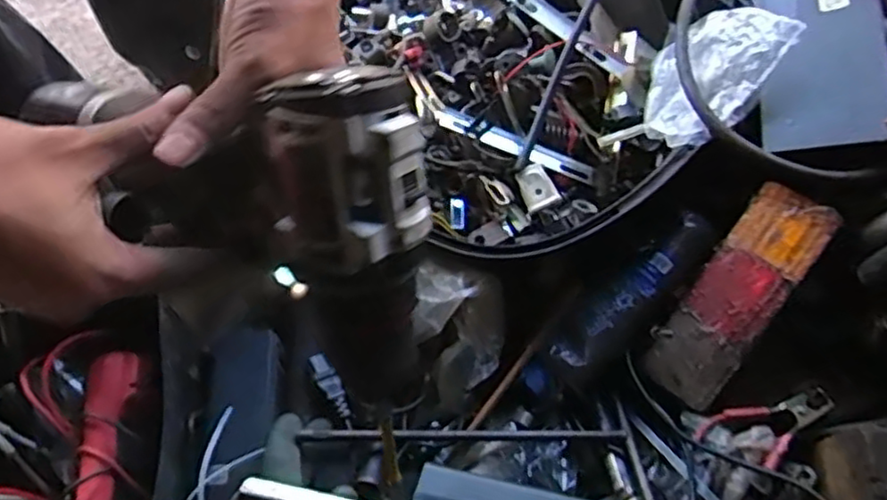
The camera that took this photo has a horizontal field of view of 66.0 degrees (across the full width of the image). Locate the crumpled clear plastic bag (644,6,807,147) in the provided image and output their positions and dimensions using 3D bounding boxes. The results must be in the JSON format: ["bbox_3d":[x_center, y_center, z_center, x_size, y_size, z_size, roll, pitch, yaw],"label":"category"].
[{"bbox_3d":[0.205,-0.139,0.537,0.117,0.020,0.087,-48,47,12],"label":"crumpled clear plastic bag"}]

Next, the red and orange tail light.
[{"bbox_3d":[0.229,0.038,0.539,0.060,0.029,0.182,33,104,14],"label":"red and orange tail light"}]

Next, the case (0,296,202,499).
[{"bbox_3d":[-0.283,0.164,0.509,0.181,0.078,0.198,-5,63,-1],"label":"case"}]

